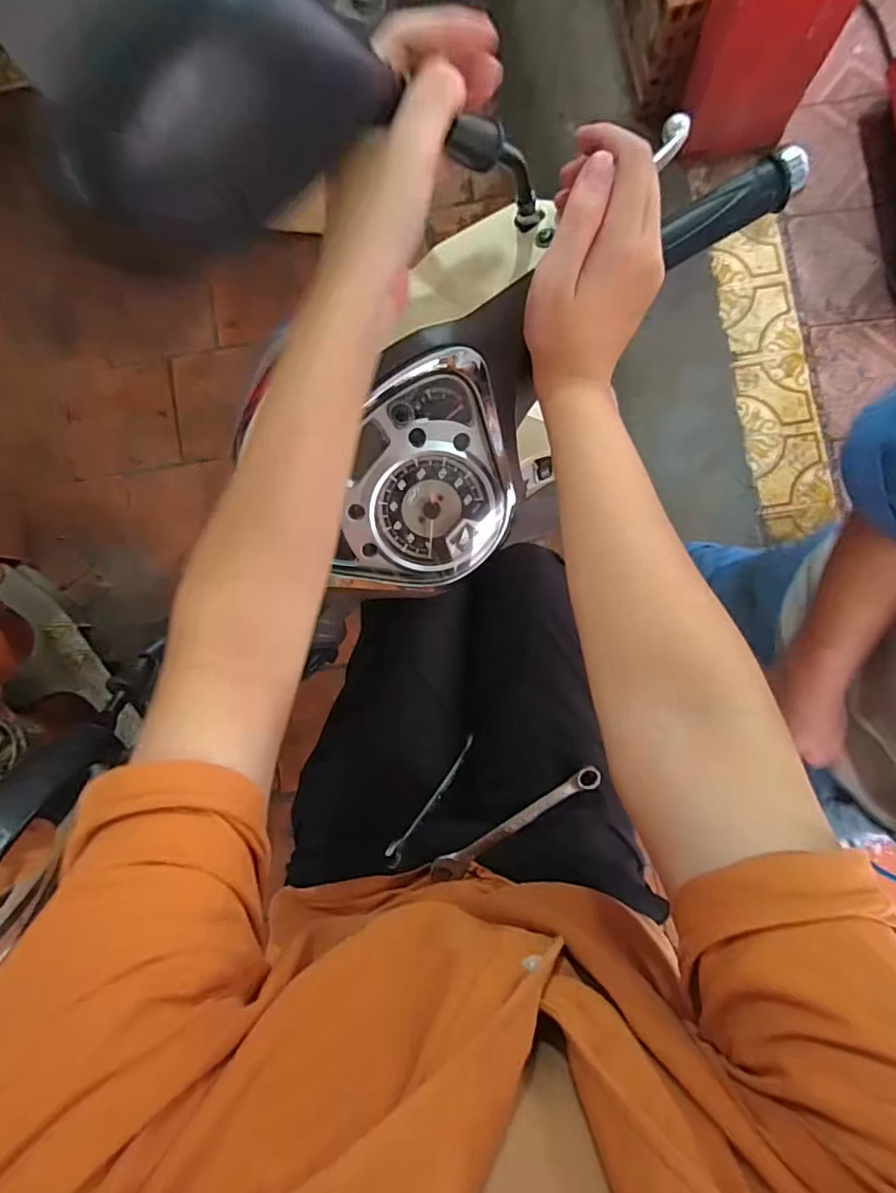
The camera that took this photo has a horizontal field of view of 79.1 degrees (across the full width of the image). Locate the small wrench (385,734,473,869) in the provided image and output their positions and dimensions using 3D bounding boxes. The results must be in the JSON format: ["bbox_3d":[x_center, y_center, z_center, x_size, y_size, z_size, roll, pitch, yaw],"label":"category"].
[{"bbox_3d":[-0.015,0.195,0.527,0.007,0.019,0.143,16,53,36],"label":"small wrench"}]

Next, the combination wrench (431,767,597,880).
[{"bbox_3d":[0.064,0.210,0.499,0.176,0.010,0.022,-32,85,1],"label":"combination wrench"}]

